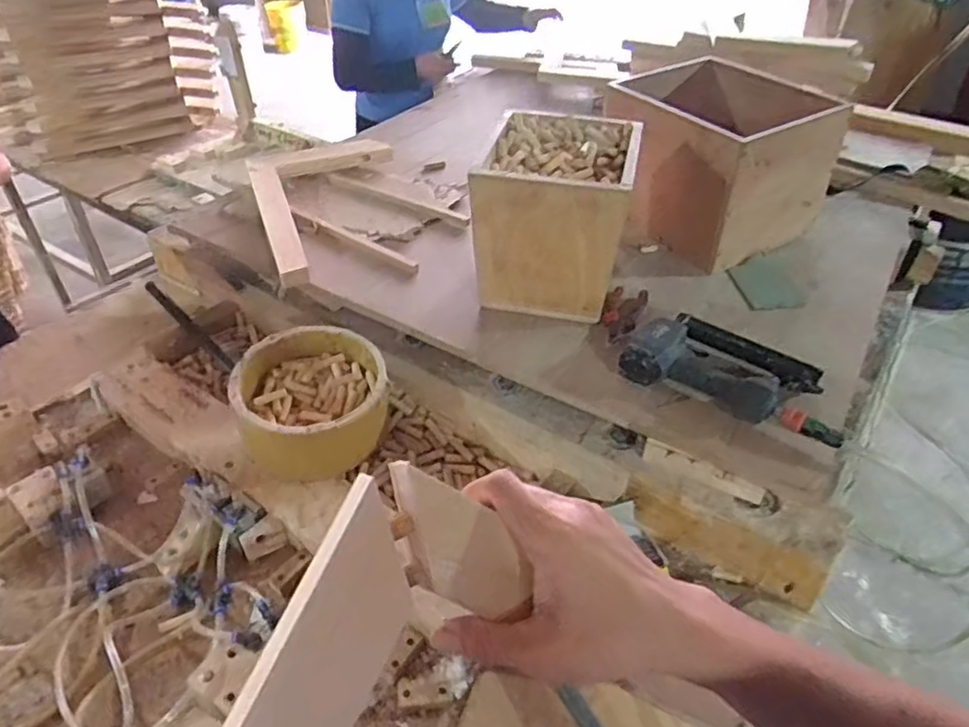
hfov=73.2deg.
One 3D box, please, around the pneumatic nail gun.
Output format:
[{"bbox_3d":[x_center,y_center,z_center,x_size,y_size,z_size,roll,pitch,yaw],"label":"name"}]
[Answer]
[{"bbox_3d":[0.350,0.007,0.908,0.288,0.060,0.159,22,44,24],"label":"pneumatic nail gun"}]

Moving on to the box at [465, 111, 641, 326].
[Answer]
[{"bbox_3d":[0.116,-0.235,1.050,0.217,0.229,0.252,9,40,11],"label":"box"}]

